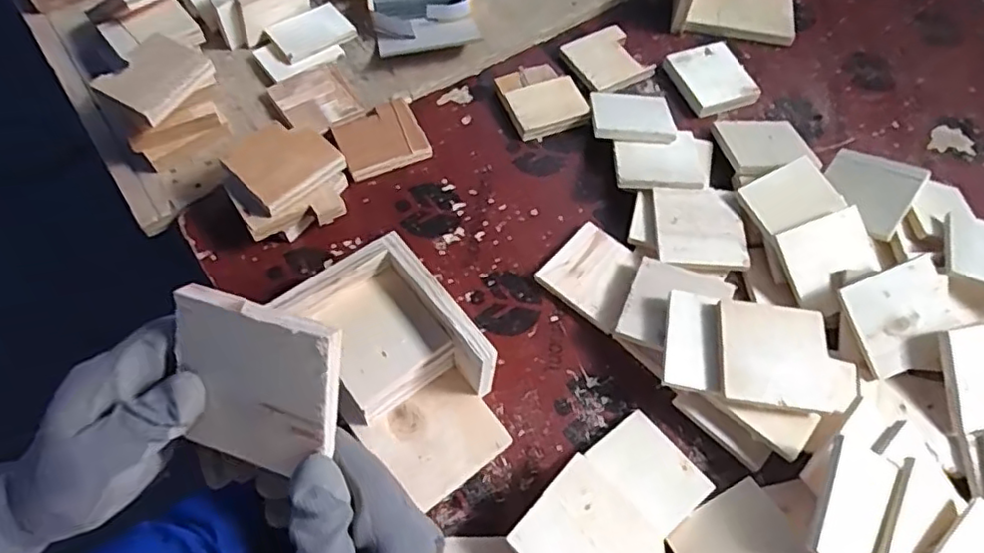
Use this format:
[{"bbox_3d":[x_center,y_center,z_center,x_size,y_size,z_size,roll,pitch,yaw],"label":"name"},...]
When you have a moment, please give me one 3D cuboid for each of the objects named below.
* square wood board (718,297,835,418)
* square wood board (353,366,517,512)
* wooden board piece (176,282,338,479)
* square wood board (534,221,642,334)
[{"bbox_3d":[0.242,0.067,0.531,0.092,0.012,0.090,4,64,3],"label":"square wood board"},{"bbox_3d":[-0.046,0.138,0.532,0.099,0.011,0.085,-33,73,-17],"label":"square wood board"},{"bbox_3d":[-0.118,0.057,0.315,0.087,0.091,0.010,13,22,17],"label":"wooden board piece"},{"bbox_3d":[0.105,-0.003,0.623,0.089,0.015,0.090,36,65,17],"label":"square wood board"}]

